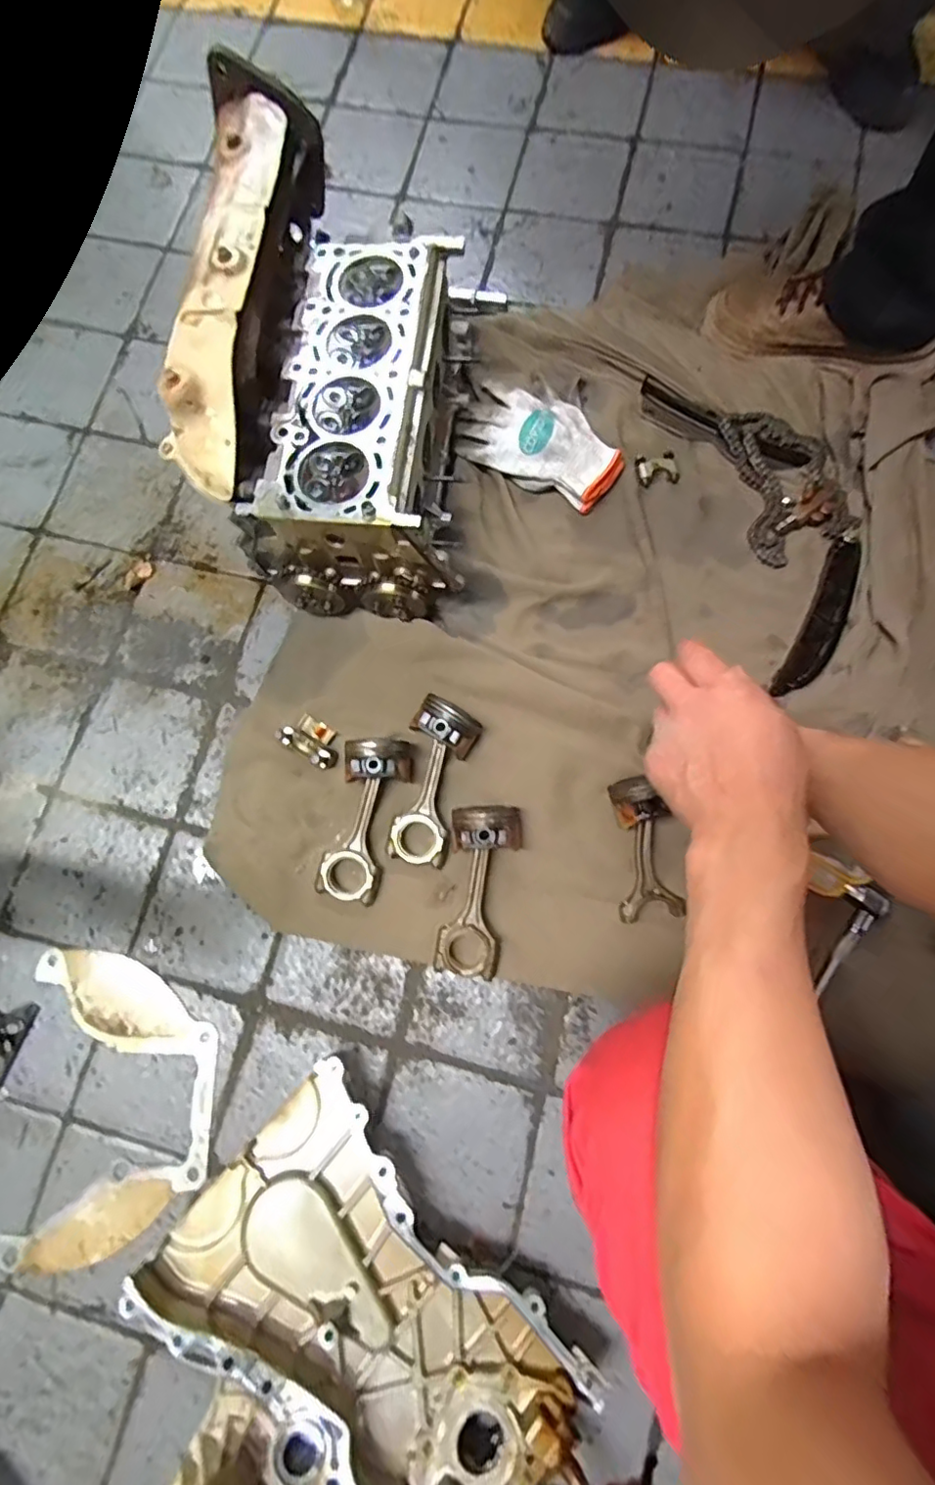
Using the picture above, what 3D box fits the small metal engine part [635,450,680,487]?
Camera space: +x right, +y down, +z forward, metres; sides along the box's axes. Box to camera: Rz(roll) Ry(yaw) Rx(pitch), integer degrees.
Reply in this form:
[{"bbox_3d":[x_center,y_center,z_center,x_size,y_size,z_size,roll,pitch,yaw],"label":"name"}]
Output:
[{"bbox_3d":[0.236,-0.344,0.717,0.053,0.011,0.044,-8,80,0],"label":"small metal engine part"}]

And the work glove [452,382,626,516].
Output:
[{"bbox_3d":[0.093,-0.377,0.709,0.204,0.033,0.120,25,81,6],"label":"work glove"}]

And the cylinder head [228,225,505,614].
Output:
[{"bbox_3d":[-0.094,-0.339,0.645,0.209,0.164,0.377,11,81,5],"label":"cylinder head"}]

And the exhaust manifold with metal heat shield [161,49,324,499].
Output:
[{"bbox_3d":[-0.229,-0.448,0.570,0.105,0.089,0.413,7,80,3],"label":"exhaust manifold with metal heat shield"}]

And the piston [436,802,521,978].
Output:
[{"bbox_3d":[0.012,0.151,0.596,0.075,0.062,0.178,7,77,2],"label":"piston"}]

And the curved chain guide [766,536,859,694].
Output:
[{"bbox_3d":[0.413,-0.143,0.670,0.043,0.029,0.197,26,81,6],"label":"curved chain guide"}]

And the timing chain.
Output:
[{"bbox_3d":[0.386,-0.311,0.690,0.110,0.030,0.180,-12,80,-1],"label":"timing chain"}]

